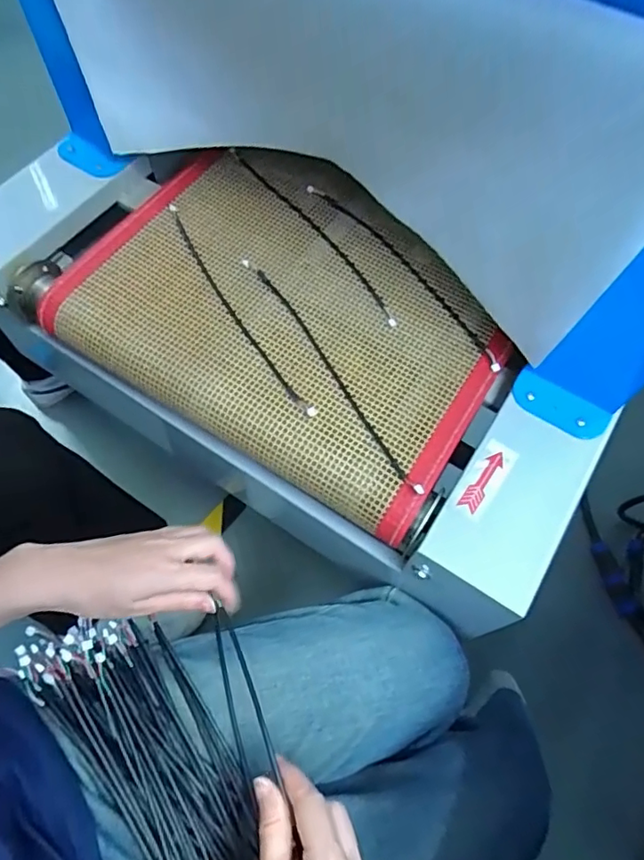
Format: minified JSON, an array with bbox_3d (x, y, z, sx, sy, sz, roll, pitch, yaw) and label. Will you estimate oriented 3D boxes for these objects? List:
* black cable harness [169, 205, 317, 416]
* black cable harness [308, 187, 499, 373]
[{"bbox_3d":[-0.083,-0.117,0.508,0.015,0.007,0.280,-30,69,-12],"label":"black cable harness"},{"bbox_3d":[0.082,-0.159,0.540,0.032,0.006,0.279,-29,68,-29],"label":"black cable harness"}]

